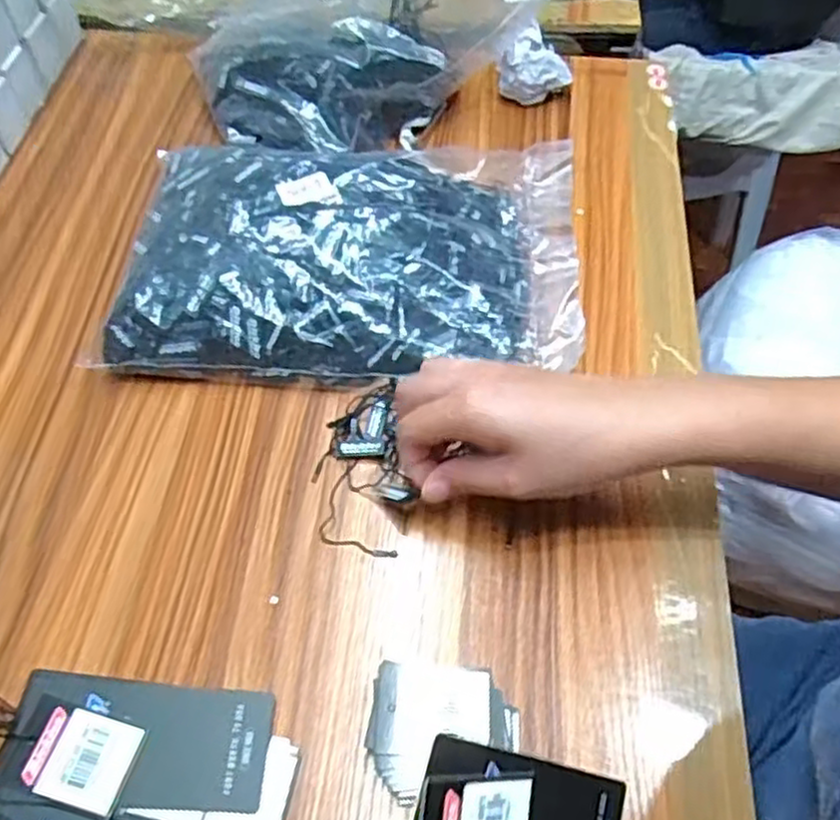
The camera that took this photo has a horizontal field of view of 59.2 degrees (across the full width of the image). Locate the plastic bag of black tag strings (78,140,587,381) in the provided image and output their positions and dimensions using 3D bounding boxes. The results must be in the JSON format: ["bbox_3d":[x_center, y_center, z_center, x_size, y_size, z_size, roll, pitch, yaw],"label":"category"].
[{"bbox_3d":[-0.041,-0.099,0.456,0.280,0.059,0.165,-2,58,-1],"label":"plastic bag of black tag strings"}]

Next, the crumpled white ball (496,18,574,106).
[{"bbox_3d":[0.086,-0.256,0.558,0.045,0.048,0.033,38,65,22],"label":"crumpled white ball"}]

